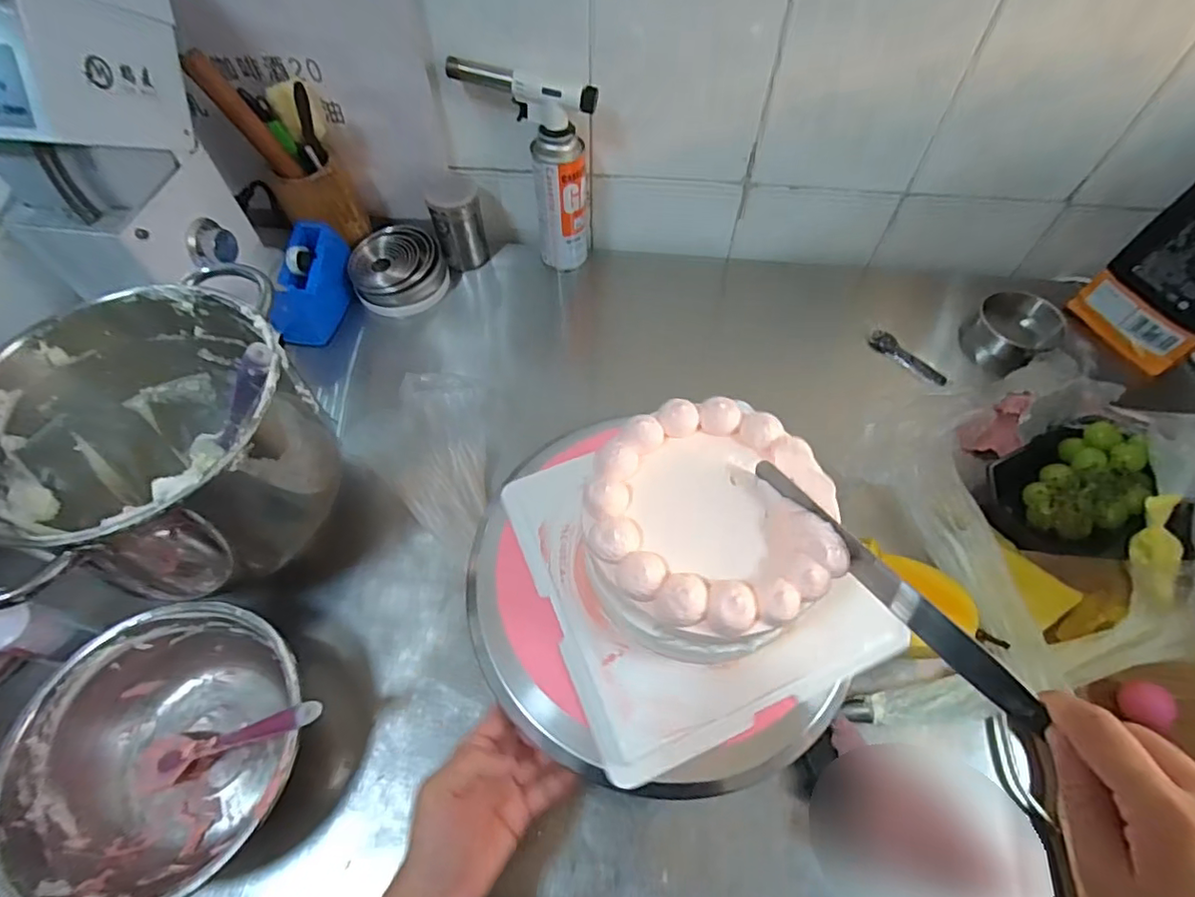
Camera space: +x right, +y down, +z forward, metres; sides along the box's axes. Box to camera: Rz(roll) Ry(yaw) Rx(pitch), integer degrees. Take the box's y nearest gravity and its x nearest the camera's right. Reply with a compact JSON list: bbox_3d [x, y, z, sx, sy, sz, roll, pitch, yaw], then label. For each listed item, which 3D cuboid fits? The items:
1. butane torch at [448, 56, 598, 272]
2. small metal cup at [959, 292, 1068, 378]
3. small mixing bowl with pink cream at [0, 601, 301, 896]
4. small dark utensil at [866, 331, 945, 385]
[{"bbox_3d":[-0.085,-0.342,0.719,0.164,0.234,0.060,3,58,2],"label":"butane torch"},{"bbox_3d":[0.530,-0.145,0.738,0.087,0.073,0.098,-40,66,-22],"label":"small metal cup"},{"bbox_3d":[-0.325,0.239,0.451,0.198,0.096,0.197,0,58,0],"label":"small mixing bowl with pink cream"},{"bbox_3d":[0.387,-0.113,0.713,0.025,0.018,0.103,-33,64,-19],"label":"small dark utensil"}]

